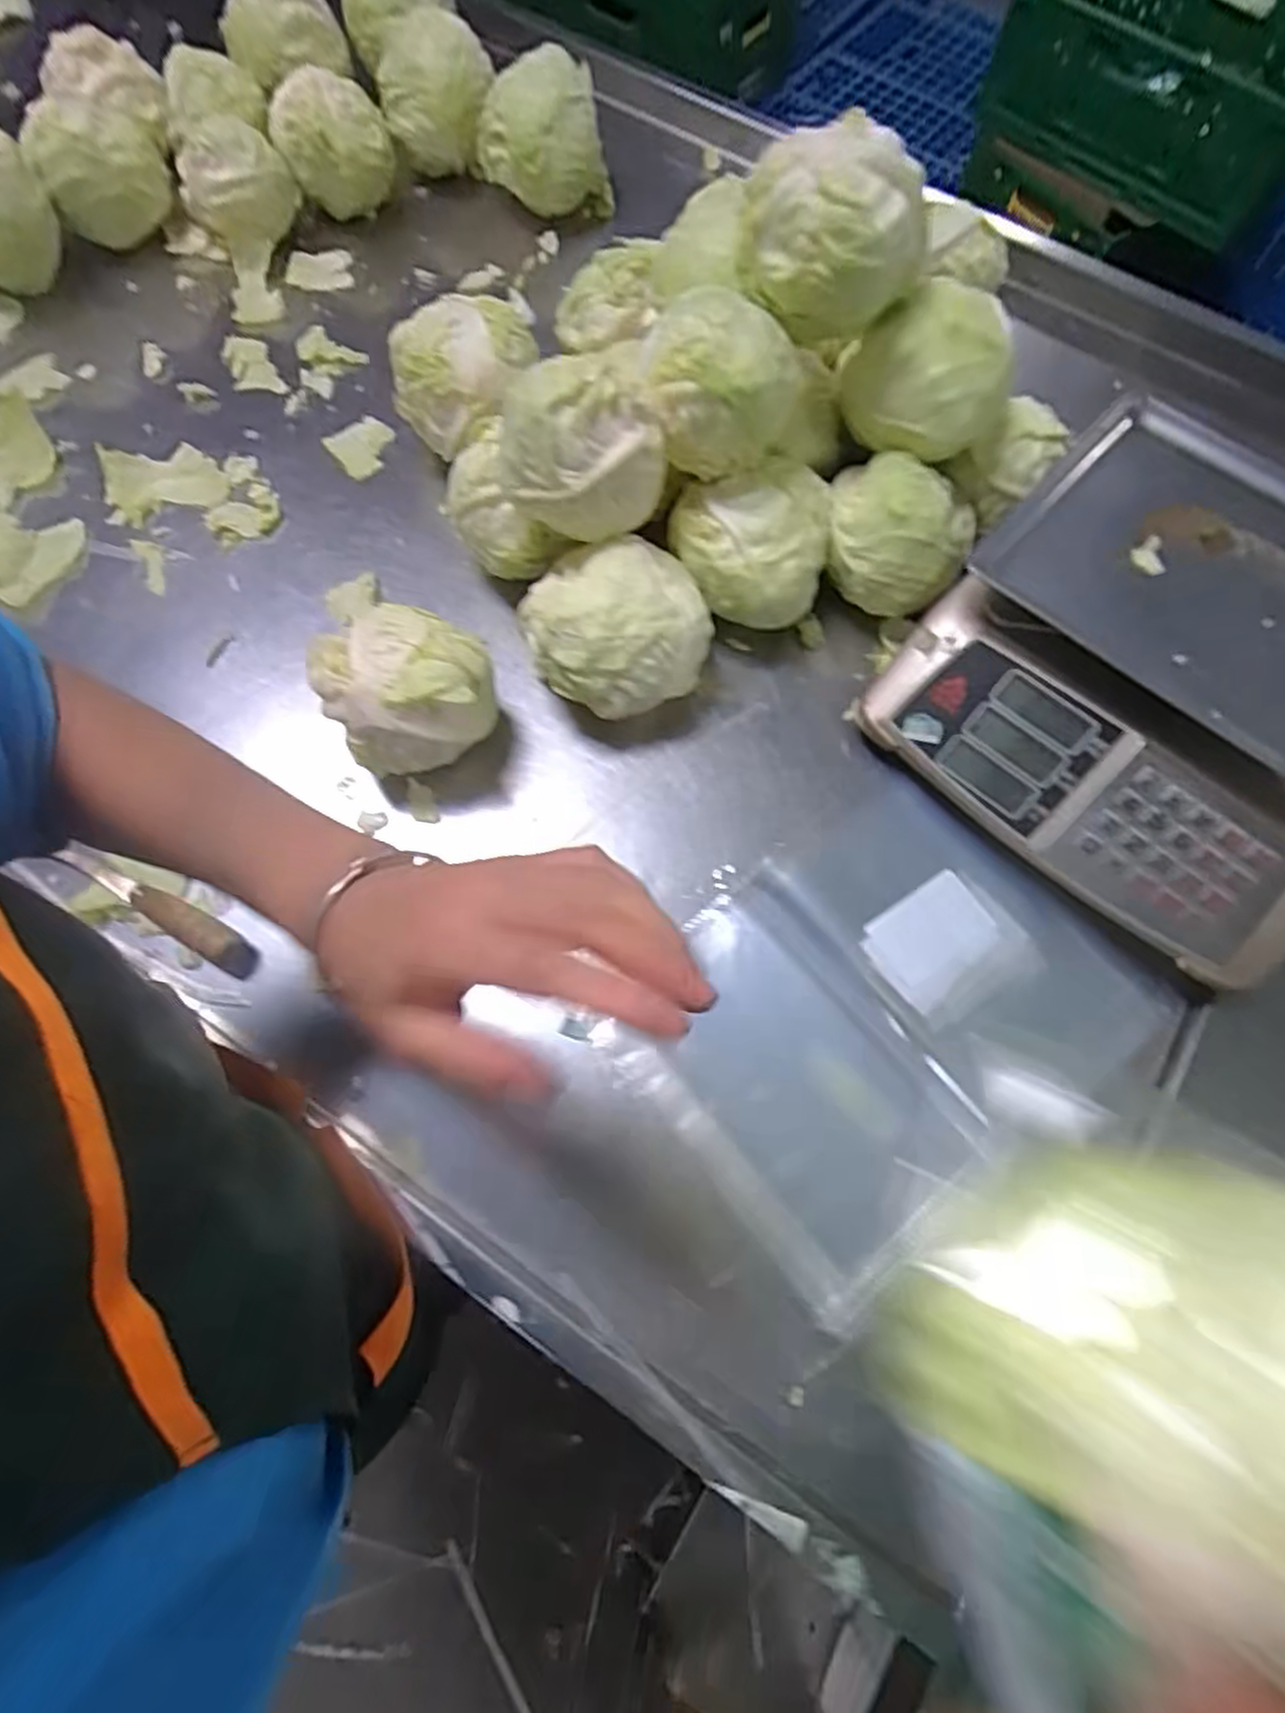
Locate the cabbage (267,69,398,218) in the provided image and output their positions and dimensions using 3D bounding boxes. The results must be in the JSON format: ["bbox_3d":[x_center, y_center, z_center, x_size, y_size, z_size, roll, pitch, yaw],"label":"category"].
[{"bbox_3d":[-0.328,-0.750,0.824,0.118,0.106,0.104,-19,72,-8],"label":"cabbage"}]

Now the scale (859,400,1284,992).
[{"bbox_3d":[0.400,-0.136,0.584,0.335,0.124,0.348,42,75,13],"label":"scale"}]

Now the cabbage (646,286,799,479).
[{"bbox_3d":[0.056,-0.340,0.555,0.108,0.089,0.100,2,70,0],"label":"cabbage"}]

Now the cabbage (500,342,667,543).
[{"bbox_3d":[-0.043,-0.279,0.540,0.115,0.099,0.089,-3,70,-2],"label":"cabbage"}]

